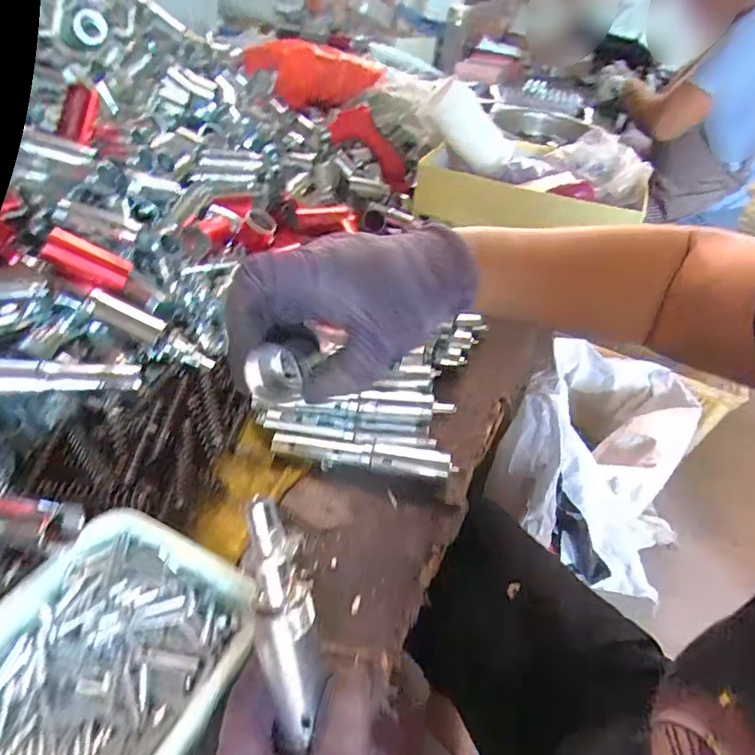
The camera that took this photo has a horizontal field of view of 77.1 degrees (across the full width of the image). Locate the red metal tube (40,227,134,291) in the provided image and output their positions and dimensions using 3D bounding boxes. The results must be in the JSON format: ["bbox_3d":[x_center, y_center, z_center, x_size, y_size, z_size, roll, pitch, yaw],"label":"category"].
[{"bbox_3d":[-0.245,-0.099,0.402,0.062,0.024,0.024,25,33,-33],"label":"red metal tube"}]

